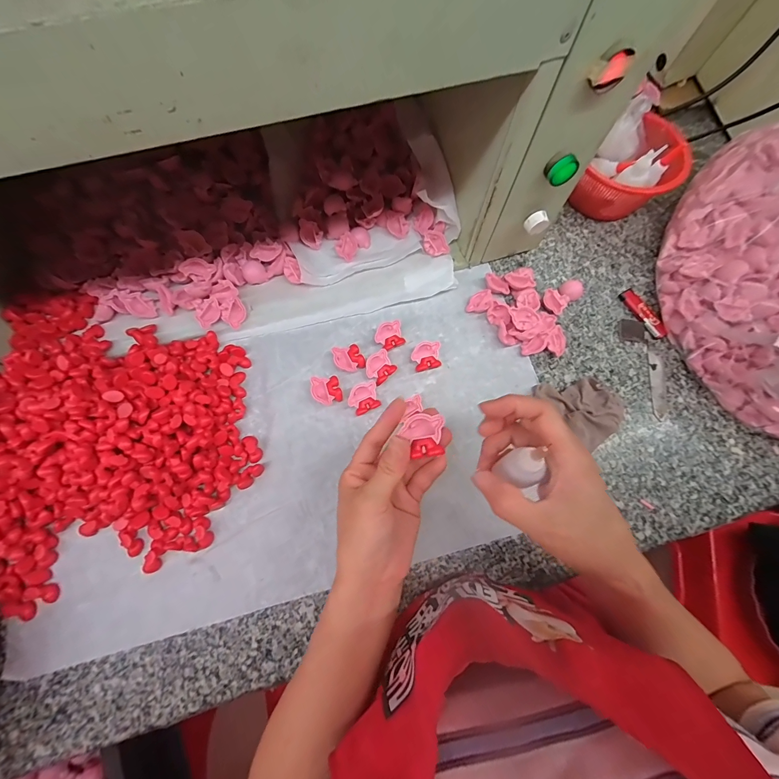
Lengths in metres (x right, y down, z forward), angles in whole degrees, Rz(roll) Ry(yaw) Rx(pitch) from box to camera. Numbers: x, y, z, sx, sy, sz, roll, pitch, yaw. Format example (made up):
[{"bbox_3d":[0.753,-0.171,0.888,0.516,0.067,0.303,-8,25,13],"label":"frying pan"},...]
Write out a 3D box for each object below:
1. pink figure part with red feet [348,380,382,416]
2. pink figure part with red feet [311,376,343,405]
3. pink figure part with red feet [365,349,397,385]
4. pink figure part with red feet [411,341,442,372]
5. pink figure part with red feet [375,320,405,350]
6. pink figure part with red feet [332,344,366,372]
[{"bbox_3d":[-0.030,0.012,0.391,0.034,0.016,0.032,-18,74,-7],"label":"pink figure part with red feet"},{"bbox_3d":[-0.074,0.002,0.394,0.032,0.015,0.035,-16,74,-7],"label":"pink figure part with red feet"},{"bbox_3d":[-0.012,-0.026,0.404,0.034,0.017,0.033,-34,77,-12],"label":"pink figure part with red feet"},{"bbox_3d":[0.044,-0.040,0.410,0.035,0.018,0.032,-5,73,-4],"label":"pink figure part with red feet"},{"bbox_3d":[0.000,-0.065,0.416,0.034,0.015,0.033,-17,74,-7],"label":"pink figure part with red feet"},{"bbox_3d":[-0.049,-0.037,0.406,0.033,0.014,0.034,-25,75,-9],"label":"pink figure part with red feet"}]

